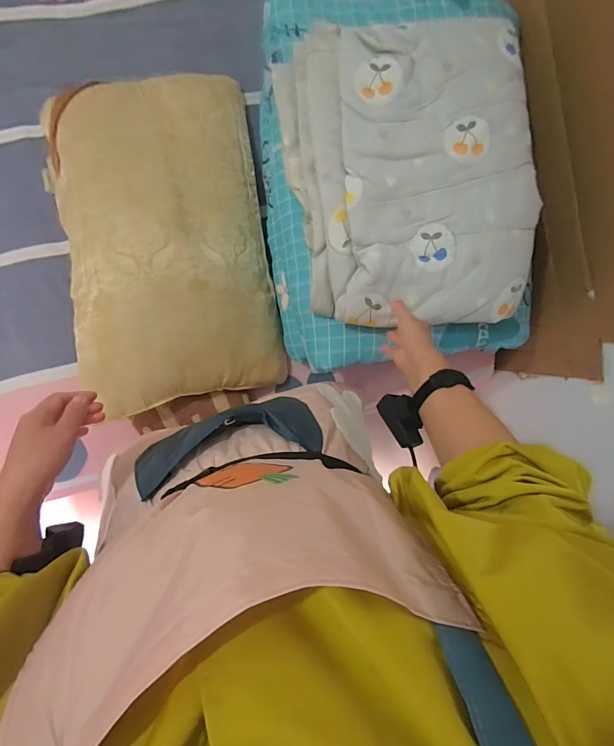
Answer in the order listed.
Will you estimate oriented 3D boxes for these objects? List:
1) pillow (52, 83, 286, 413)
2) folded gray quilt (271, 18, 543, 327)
[{"bbox_3d":[-0.264,-0.250,0.726,0.373,0.154,0.610,-11,93,-5],"label":"pillow"},{"bbox_3d":[0.173,-0.331,0.612,0.341,0.089,0.498,-6,92,-6],"label":"folded gray quilt"}]

